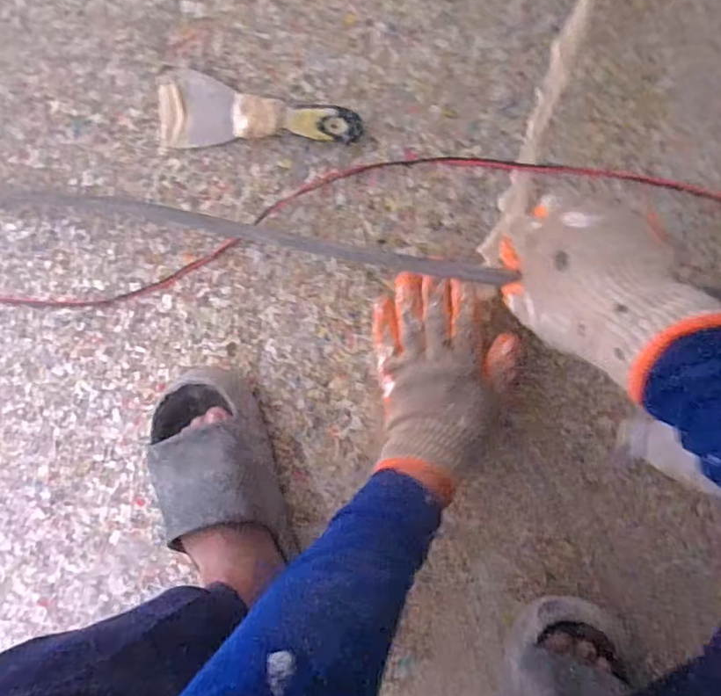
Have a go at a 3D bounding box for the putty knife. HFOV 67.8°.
[{"bbox_3d":[-0.096,-0.217,0.490,0.194,0.033,0.058,3,96,7],"label":"putty knife"}]

